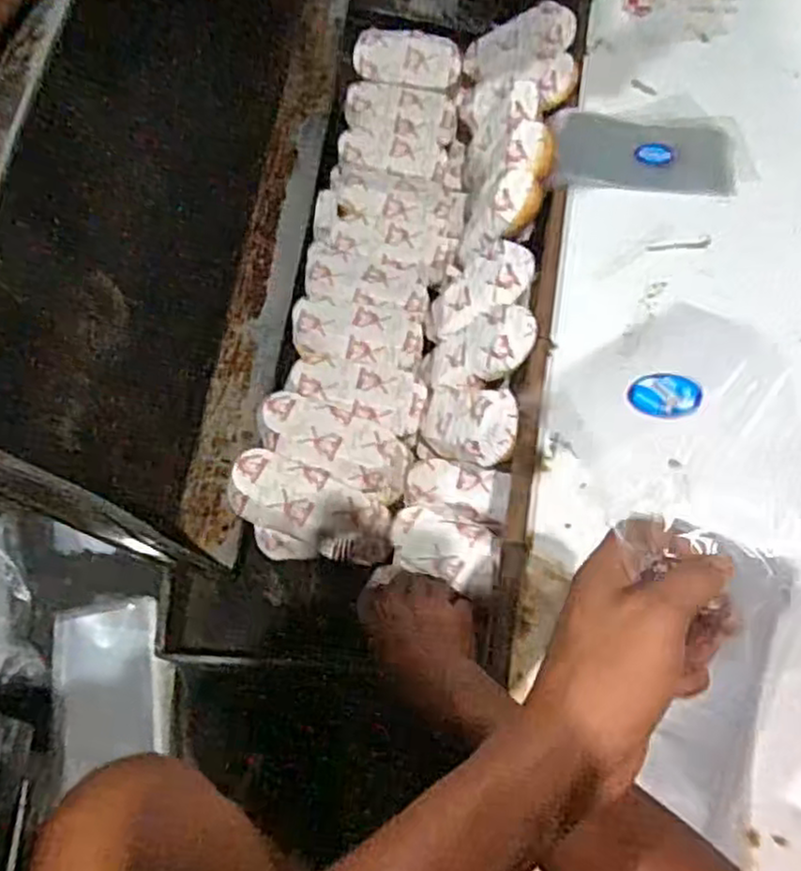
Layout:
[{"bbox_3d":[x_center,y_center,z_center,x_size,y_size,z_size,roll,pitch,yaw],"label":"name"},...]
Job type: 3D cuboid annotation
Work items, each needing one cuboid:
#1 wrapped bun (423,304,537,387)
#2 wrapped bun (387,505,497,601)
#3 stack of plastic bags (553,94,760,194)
[{"bbox_3d":[0.070,-0.083,0.710,0.132,0.042,0.079,-15,48,46],"label":"wrapped bun"},{"bbox_3d":[0.042,0.104,0.661,0.105,0.034,0.055,26,65,15],"label":"wrapped bun"},{"bbox_3d":[0.283,-0.332,0.806,0.222,0.018,0.148,1,61,4],"label":"stack of plastic bags"}]

